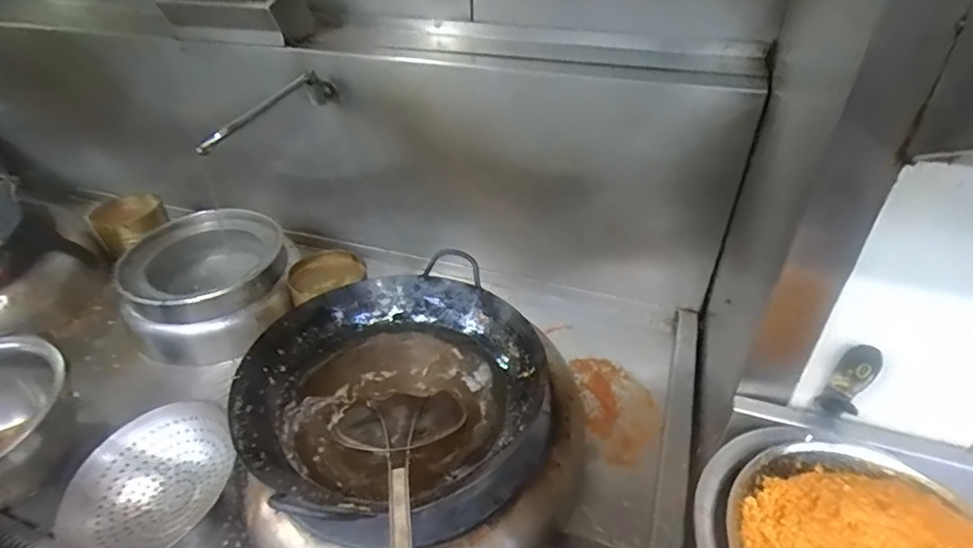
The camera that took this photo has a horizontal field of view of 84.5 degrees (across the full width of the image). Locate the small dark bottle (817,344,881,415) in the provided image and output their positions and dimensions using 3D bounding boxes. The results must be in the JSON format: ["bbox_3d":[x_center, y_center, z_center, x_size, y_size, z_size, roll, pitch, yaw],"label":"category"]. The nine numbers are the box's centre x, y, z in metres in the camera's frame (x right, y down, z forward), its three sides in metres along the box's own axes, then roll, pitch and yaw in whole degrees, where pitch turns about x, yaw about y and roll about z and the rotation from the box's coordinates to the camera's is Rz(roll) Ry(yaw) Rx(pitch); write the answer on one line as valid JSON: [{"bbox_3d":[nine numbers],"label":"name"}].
[{"bbox_3d":[0.398,0.120,0.588,0.026,0.108,0.037,-32,47,-29],"label":"small dark bottle"}]

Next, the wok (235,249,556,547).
[{"bbox_3d":[-0.136,0.180,0.809,0.411,0.121,0.429,0,36,0],"label":"wok"}]

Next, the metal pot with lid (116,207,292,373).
[{"bbox_3d":[-0.579,0.023,1.140,0.312,0.172,0.312,0,36,0],"label":"metal pot with lid"}]

